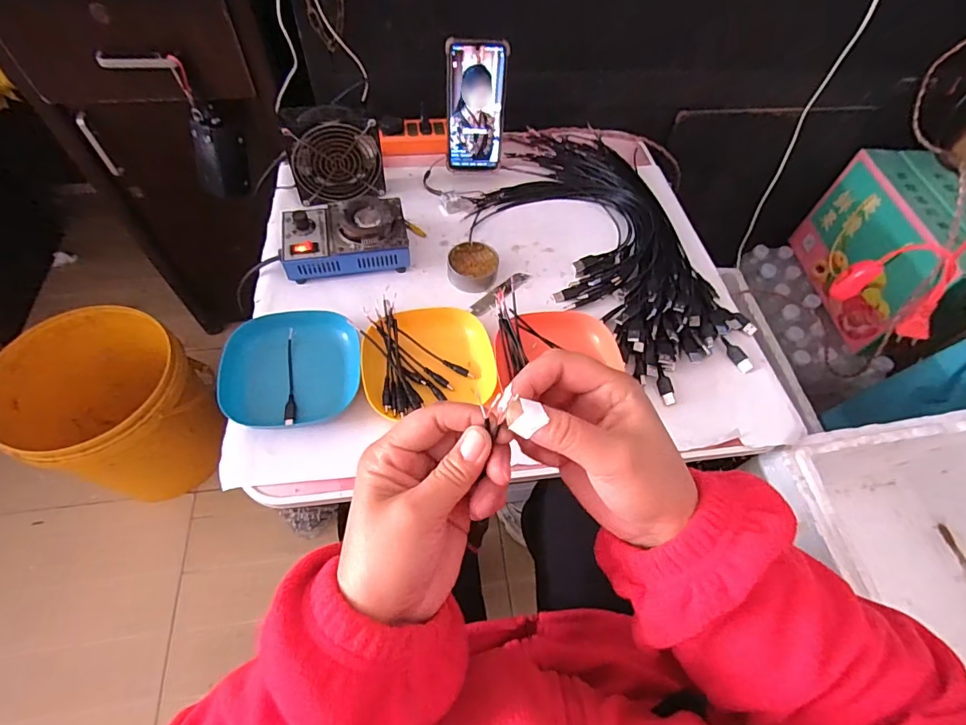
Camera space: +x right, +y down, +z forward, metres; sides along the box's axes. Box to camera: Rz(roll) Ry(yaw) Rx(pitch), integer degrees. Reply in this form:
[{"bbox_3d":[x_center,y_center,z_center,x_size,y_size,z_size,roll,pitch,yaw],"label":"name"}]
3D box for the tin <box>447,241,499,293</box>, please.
[{"bbox_3d":[-0.012,-0.123,0.604,0.063,0.024,0.064,2,59,-3],"label":"tin"}]

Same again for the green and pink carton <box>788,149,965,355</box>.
[{"bbox_3d":[0.797,-0.218,0.920,0.150,0.239,0.318,-3,59,-6],"label":"green and pink carton"}]

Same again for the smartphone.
[{"bbox_3d":[-0.009,-0.340,0.643,0.077,0.165,0.009,0,45,-3],"label":"smartphone"}]

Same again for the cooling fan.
[{"bbox_3d":[-0.199,-0.280,0.636,0.119,0.110,0.054,-17,61,-14],"label":"cooling fan"}]

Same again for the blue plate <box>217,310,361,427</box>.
[{"bbox_3d":[-0.202,0.002,0.504,0.131,0.027,0.134,2,59,-3],"label":"blue plate"}]

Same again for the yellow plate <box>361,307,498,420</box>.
[{"bbox_3d":[-0.062,-0.004,0.526,0.137,0.030,0.116,-13,60,-12],"label":"yellow plate"}]

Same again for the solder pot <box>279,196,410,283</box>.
[{"bbox_3d":[-0.173,-0.160,0.594,0.150,0.055,0.094,-10,60,-10],"label":"solder pot"}]

